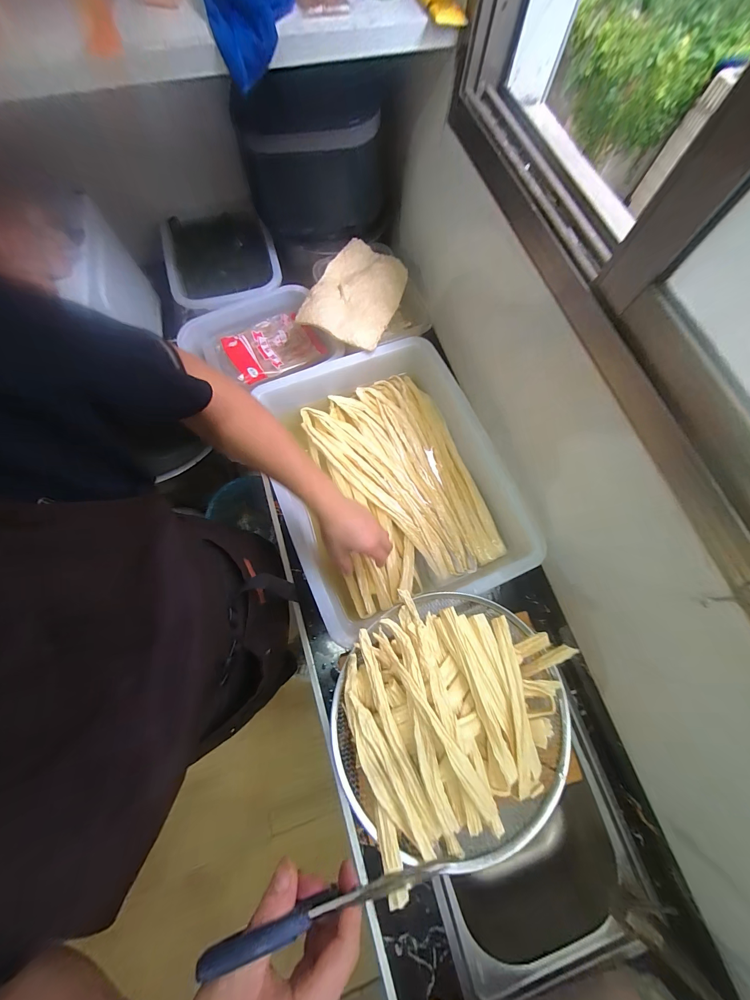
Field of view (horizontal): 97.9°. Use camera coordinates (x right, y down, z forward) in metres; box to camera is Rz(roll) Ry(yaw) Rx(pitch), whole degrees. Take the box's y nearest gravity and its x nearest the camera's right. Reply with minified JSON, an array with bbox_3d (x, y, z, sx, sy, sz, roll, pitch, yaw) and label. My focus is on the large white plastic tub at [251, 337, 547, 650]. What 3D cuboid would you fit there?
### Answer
[{"bbox_3d":[0.030,-0.048,0.632,0.405,0.106,0.493,-17,73,-8],"label":"large white plastic tub"}]

